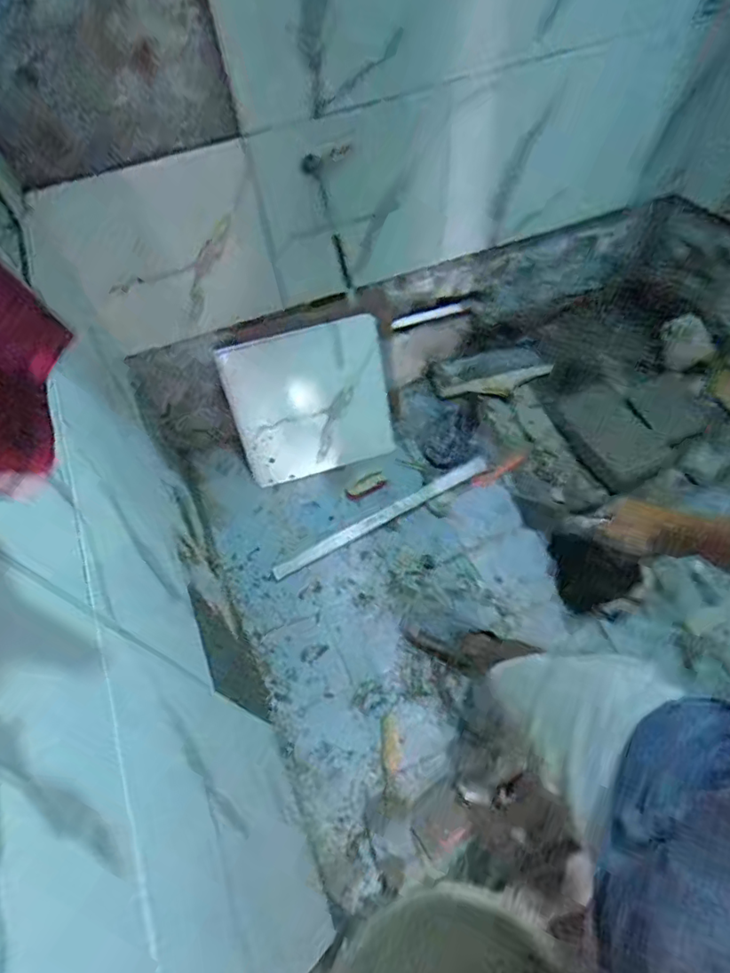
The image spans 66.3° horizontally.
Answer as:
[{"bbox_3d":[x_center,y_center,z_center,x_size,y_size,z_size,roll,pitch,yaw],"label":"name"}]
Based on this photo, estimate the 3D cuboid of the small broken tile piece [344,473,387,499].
[{"bbox_3d":[0.001,0.000,1.571,0.119,0.011,0.047,-29,81,4],"label":"small broken tile piece"}]

